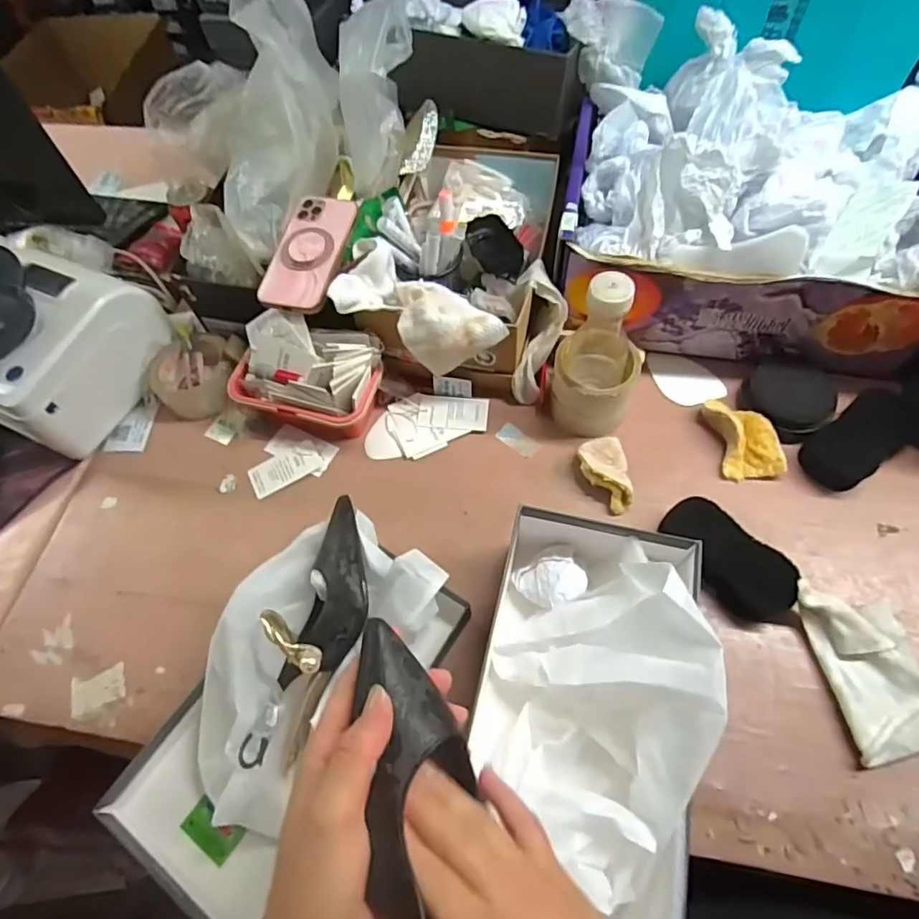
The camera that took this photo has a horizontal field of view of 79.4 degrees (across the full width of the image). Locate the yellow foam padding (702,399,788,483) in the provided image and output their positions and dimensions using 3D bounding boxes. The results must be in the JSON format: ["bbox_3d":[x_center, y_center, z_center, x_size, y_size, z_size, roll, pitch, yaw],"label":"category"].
[{"bbox_3d":[0.298,-0.025,0.588,0.052,0.037,0.098,-17,61,-6],"label":"yellow foam padding"}]

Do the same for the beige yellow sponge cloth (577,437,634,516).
[{"bbox_3d":[0.152,0.011,0.581,0.049,0.025,0.087,-3,60,2],"label":"beige yellow sponge cloth"}]

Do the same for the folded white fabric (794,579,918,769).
[{"bbox_3d":[0.362,0.175,0.476,0.097,0.034,0.143,-9,60,-2],"label":"folded white fabric"}]

